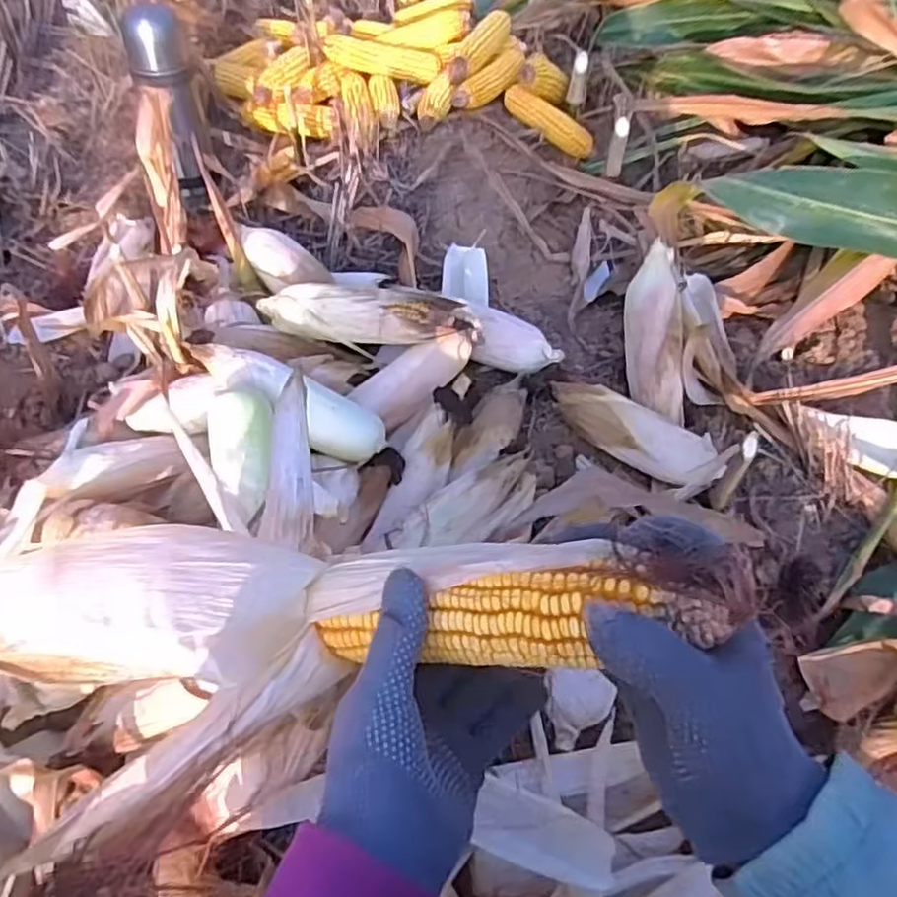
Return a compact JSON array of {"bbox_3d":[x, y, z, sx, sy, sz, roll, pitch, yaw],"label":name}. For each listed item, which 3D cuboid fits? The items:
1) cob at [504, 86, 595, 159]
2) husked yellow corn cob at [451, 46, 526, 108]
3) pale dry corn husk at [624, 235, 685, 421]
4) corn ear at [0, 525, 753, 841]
[{"bbox_3d":[0.191,-0.624,1.310,0.200,0.046,0.039,38,61,6],"label":"cob"},{"bbox_3d":[0.082,-0.694,1.306,0.175,0.044,0.056,-43,66,-11],"label":"husked yellow corn cob"},{"bbox_3d":[0.273,-0.150,0.902,0.076,0.053,0.230,-2,89,-4],"label":"pale dry corn husk"},{"bbox_3d":[-0.041,0.089,0.317,0.299,0.116,0.101,-5,55,2],"label":"corn ear"}]

